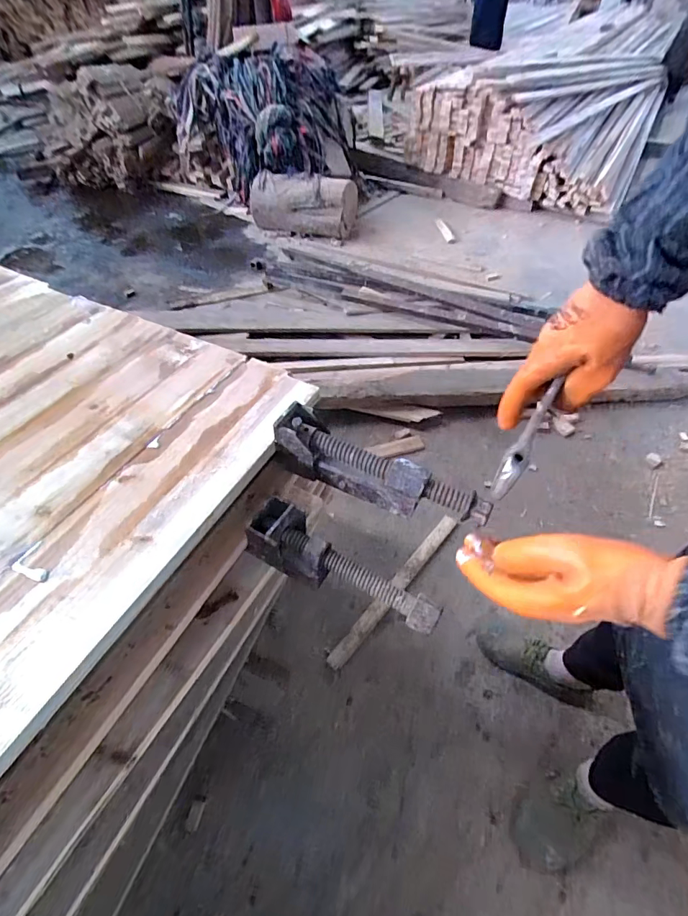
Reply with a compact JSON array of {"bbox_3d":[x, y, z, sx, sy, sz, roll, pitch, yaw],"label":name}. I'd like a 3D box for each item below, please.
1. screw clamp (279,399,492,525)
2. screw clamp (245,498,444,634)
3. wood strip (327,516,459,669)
[{"bbox_3d":[0.033,0.019,0.456,0.221,0.062,0.039,24,53,19],"label":"screw clamp"},{"bbox_3d":[-0.005,0.116,0.443,0.196,0.067,0.048,27,54,21],"label":"screw clamp"},{"bbox_3d":[0.130,0.293,1.041,0.035,0.023,0.469,34,57,25],"label":"wood strip"}]

